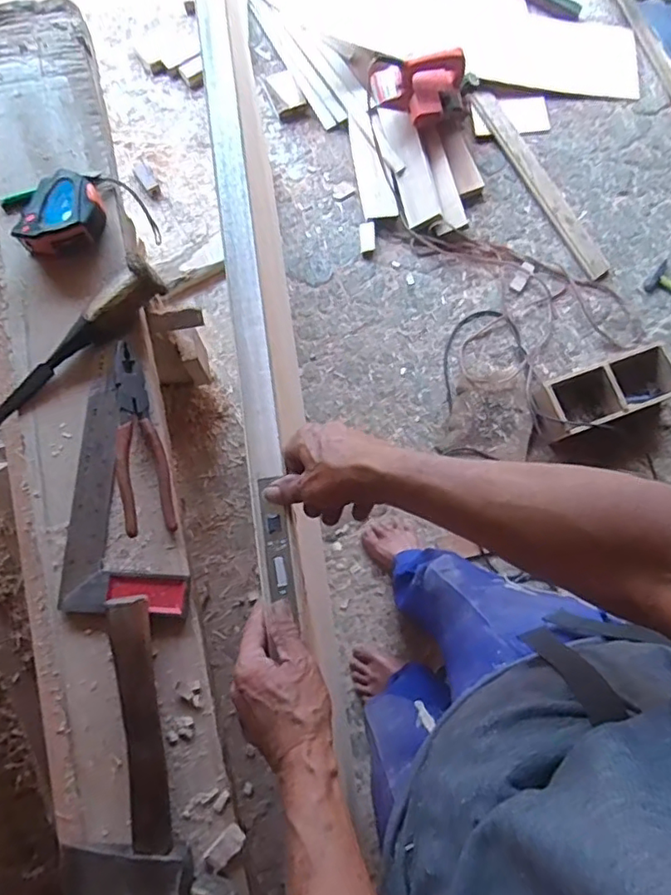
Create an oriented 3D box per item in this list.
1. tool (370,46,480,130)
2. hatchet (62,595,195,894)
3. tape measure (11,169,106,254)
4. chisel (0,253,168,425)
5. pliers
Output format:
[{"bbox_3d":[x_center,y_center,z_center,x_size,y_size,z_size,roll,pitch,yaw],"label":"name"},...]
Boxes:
[{"bbox_3d":[0.209,-0.823,1.344,0.248,0.129,0.111,-3,80,-2],"label":"tool"},{"bbox_3d":[-0.210,0.292,0.539,0.116,0.039,0.290,-11,80,-3],"label":"hatchet"},{"bbox_3d":[-0.289,-0.245,0.618,0.088,0.040,0.077,-10,80,-3],"label":"tape measure"},{"bbox_3d":[-0.283,-0.092,0.592,0.260,0.049,0.033,-41,83,-7],"label":"chisel"},{"bbox_3d":[-0.201,-0.010,0.591,0.044,0.026,0.192,-15,81,-4],"label":"pliers"}]

